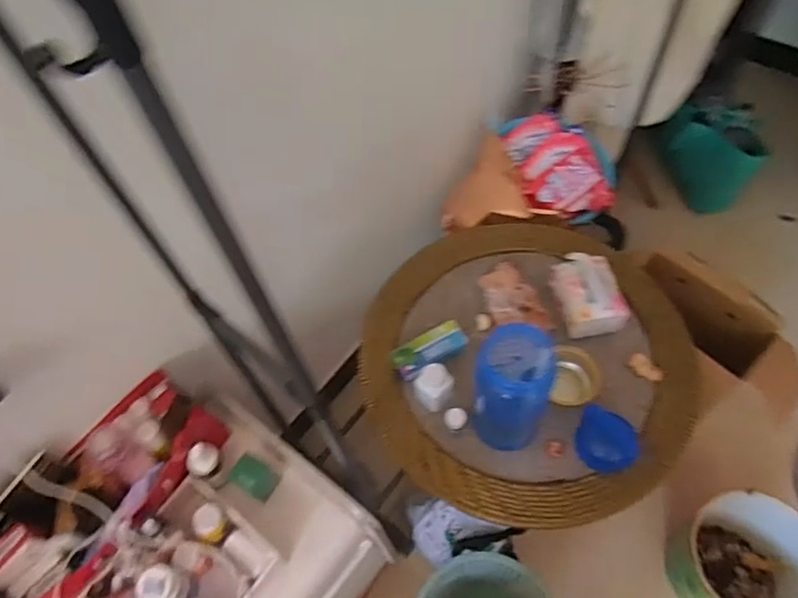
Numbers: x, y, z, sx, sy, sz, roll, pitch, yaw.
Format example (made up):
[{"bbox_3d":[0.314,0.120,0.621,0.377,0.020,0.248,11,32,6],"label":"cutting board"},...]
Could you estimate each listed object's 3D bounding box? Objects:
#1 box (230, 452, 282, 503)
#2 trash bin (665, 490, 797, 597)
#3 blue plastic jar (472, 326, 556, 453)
[{"bbox_3d":[-0.229,0.279,0.913,0.058,0.077,0.053,24,64,17],"label":"box"},{"bbox_3d":[0.681,0.554,1.209,0.241,0.329,0.232,-1,59,4],"label":"trash bin"},{"bbox_3d":[0.157,0.130,0.816,0.100,0.236,0.083,18,63,15],"label":"blue plastic jar"}]

